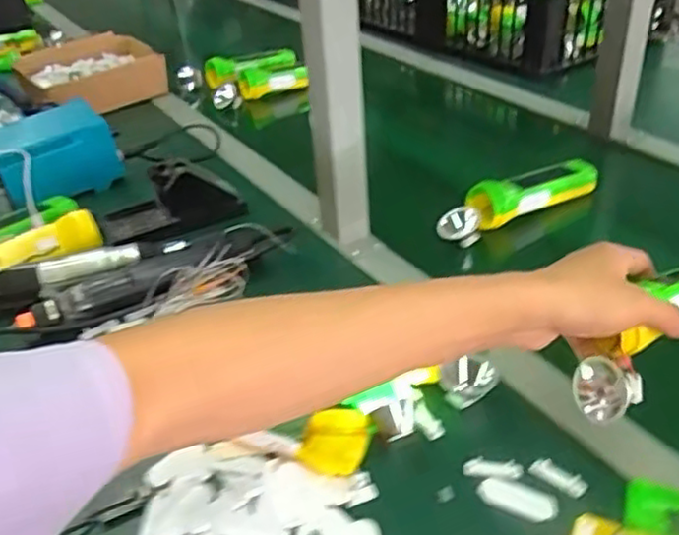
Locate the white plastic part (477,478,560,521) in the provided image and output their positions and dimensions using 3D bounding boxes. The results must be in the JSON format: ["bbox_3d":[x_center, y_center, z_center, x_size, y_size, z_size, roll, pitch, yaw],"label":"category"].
[{"bbox_3d":[0.121,0.157,0.459,0.051,0.005,0.021,12,38,23],"label":"white plastic part"}]

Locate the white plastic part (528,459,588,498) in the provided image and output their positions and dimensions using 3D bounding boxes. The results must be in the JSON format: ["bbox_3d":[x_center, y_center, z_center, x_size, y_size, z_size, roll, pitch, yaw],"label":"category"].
[{"bbox_3d":[0.153,0.145,0.471,0.038,0.007,0.013,20,41,32],"label":"white plastic part"}]

